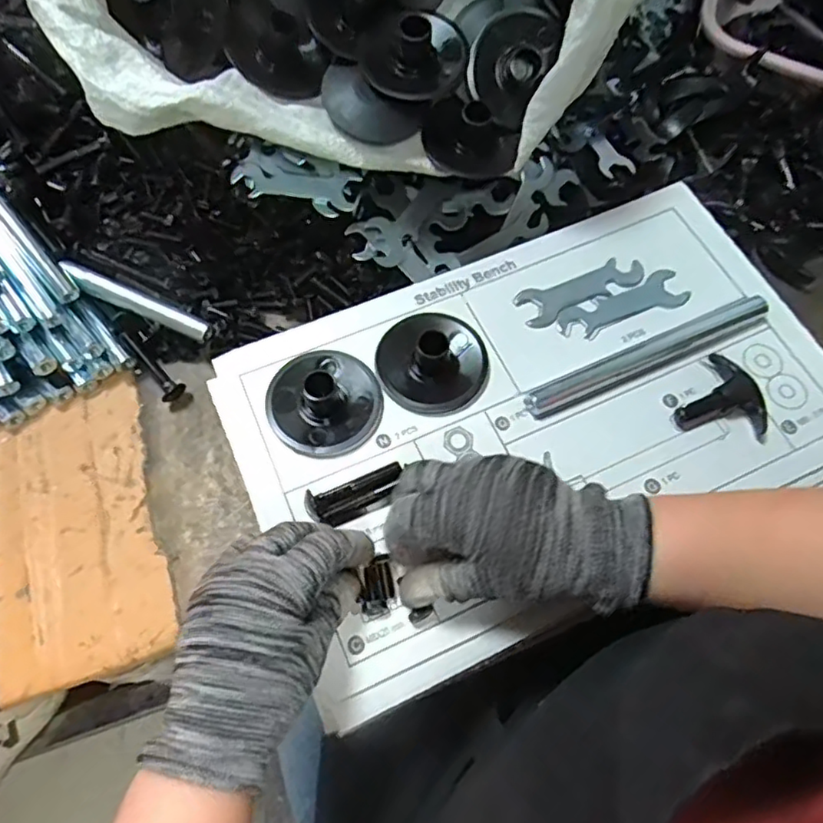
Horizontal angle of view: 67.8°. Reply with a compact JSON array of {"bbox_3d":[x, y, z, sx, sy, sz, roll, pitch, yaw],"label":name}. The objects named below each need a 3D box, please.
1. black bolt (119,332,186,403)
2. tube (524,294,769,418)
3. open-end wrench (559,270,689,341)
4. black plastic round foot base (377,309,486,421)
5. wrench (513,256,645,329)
[{"bbox_3d":[-0.184,-0.031,0.432,0.016,0.019,0.058,-42,73,-16],"label":"black bolt"},{"bbox_3d":[0.153,-0.037,0.402,0.176,0.013,0.021,-23,68,-9],"label":"tube"},{"bbox_3d":[0.144,-0.071,0.418,0.094,0.004,0.029,-23,68,-9],"label":"open-end wrench"},{"bbox_3d":[0.014,-0.036,0.392,0.072,0.029,0.070,0,67,1],"label":"black plastic round foot base"},{"bbox_3d":[0.118,-0.086,0.423,0.092,0.004,0.028,-23,68,-9],"label":"wrench"}]

